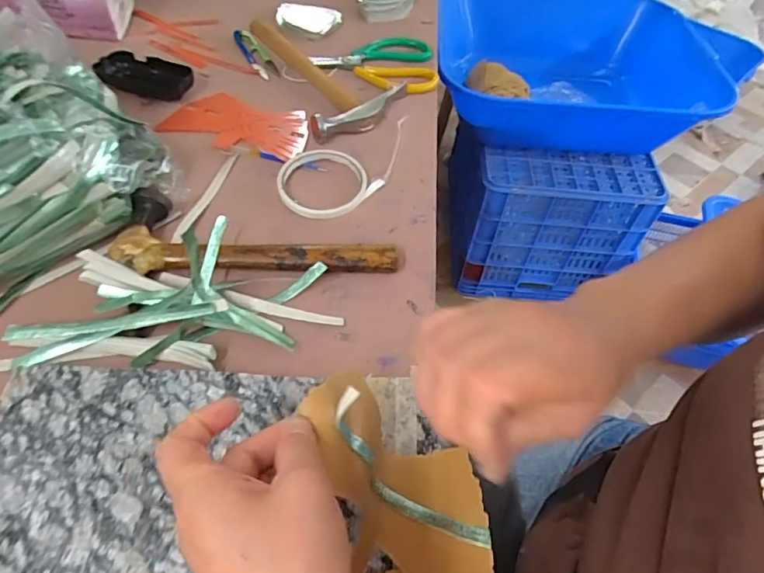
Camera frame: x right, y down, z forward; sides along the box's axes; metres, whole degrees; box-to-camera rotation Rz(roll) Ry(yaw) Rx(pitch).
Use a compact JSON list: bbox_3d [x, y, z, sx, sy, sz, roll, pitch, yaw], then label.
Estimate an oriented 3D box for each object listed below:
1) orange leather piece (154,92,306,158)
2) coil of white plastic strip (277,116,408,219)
[{"bbox_3d":[-0.156,-0.181,0.546,0.150,0.009,0.092,15,52,6],"label":"orange leather piece"},{"bbox_3d":[-0.027,-0.134,0.515,0.094,0.011,0.193,38,58,22],"label":"coil of white plastic strip"}]

